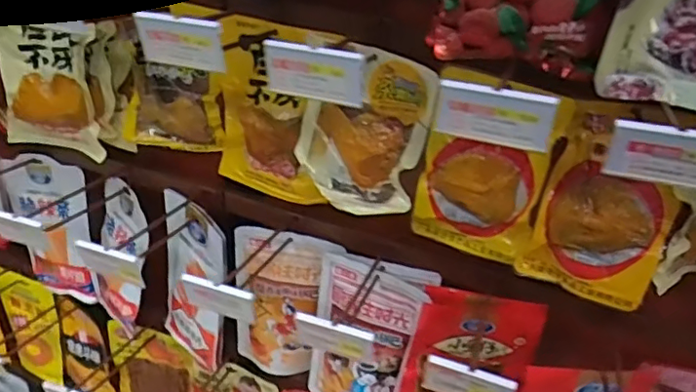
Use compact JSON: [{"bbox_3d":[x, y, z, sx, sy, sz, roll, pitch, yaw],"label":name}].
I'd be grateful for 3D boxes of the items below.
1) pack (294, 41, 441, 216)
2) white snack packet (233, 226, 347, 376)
[{"bbox_3d":[0.015,-0.073,0.653,0.145,0.182,0.029,20,26,16],"label":"pack"},{"bbox_3d":[-0.096,0.153,0.834,0.136,0.238,0.037,10,30,6],"label":"white snack packet"}]

